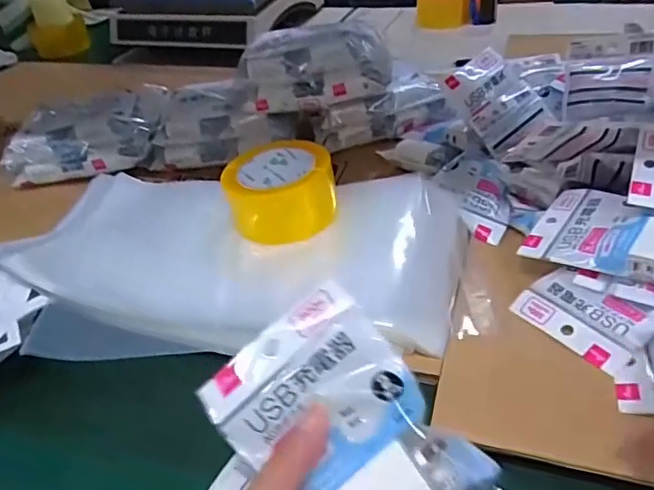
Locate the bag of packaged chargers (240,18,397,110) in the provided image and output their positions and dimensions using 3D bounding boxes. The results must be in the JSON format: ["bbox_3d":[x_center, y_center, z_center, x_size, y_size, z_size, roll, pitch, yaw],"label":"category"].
[{"bbox_3d":[-0.014,-0.217,0.661,0.172,0.063,0.119,-4,38,3],"label":"bag of packaged chargers"}]

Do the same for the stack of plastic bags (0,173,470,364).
[{"bbox_3d":[-0.080,0.010,0.512,0.413,0.043,0.219,3,49,5],"label":"stack of plastic bags"}]

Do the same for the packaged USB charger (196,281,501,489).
[{"bbox_3d":[0.006,0.091,0.276,0.093,0.017,0.126,-44,72,3],"label":"packaged USB charger"}]

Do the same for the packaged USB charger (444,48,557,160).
[{"bbox_3d":[0.193,-0.164,0.633,0.093,0.017,0.109,-39,82,-16],"label":"packaged USB charger"}]

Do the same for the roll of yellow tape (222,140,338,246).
[{"bbox_3d":[-0.046,-0.058,0.555,0.101,0.057,0.101,-4,38,3],"label":"roll of yellow tape"}]

